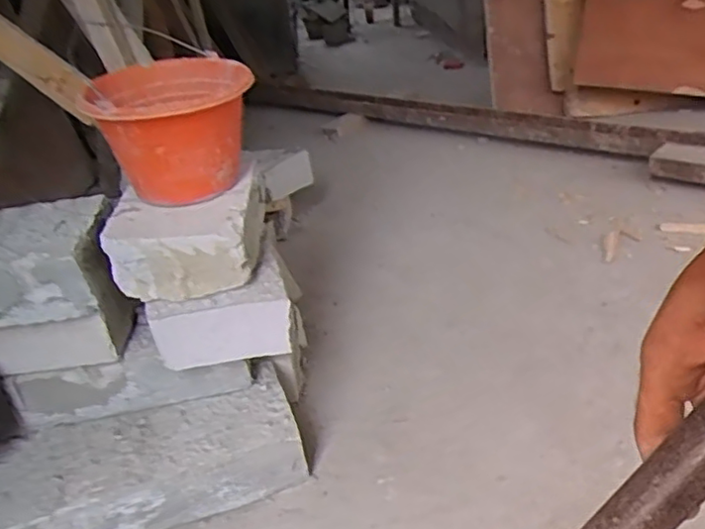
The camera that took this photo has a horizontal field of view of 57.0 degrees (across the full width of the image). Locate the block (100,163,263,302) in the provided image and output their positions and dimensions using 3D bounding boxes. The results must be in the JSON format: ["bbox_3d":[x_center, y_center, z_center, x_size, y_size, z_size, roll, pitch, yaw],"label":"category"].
[{"bbox_3d":[-0.241,-0.050,0.976,0.208,0.112,0.224,-8,28,-1],"label":"block"}]

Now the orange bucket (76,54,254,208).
[{"bbox_3d":[-0.255,-0.190,0.942,0.212,0.170,0.239,-18,29,-19],"label":"orange bucket"}]

